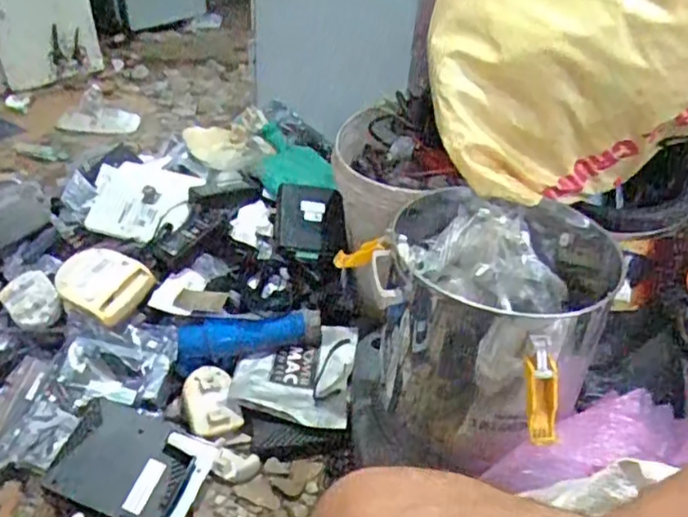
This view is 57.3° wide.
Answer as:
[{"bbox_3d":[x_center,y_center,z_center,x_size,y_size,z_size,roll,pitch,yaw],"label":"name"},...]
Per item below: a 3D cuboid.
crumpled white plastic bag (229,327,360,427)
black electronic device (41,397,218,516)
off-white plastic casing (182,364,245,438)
[{"bbox_3d":[-0.084,0.188,1.059,0.194,0.053,0.175,5,35,5],"label":"crumpled white plastic bag"},{"bbox_3d":[-0.308,0.302,0.921,0.224,0.048,0.174,17,38,20],"label":"black electronic device"},{"bbox_3d":[-0.216,0.232,1.025,0.079,0.025,0.111,-15,71,-24],"label":"off-white plastic casing"}]

